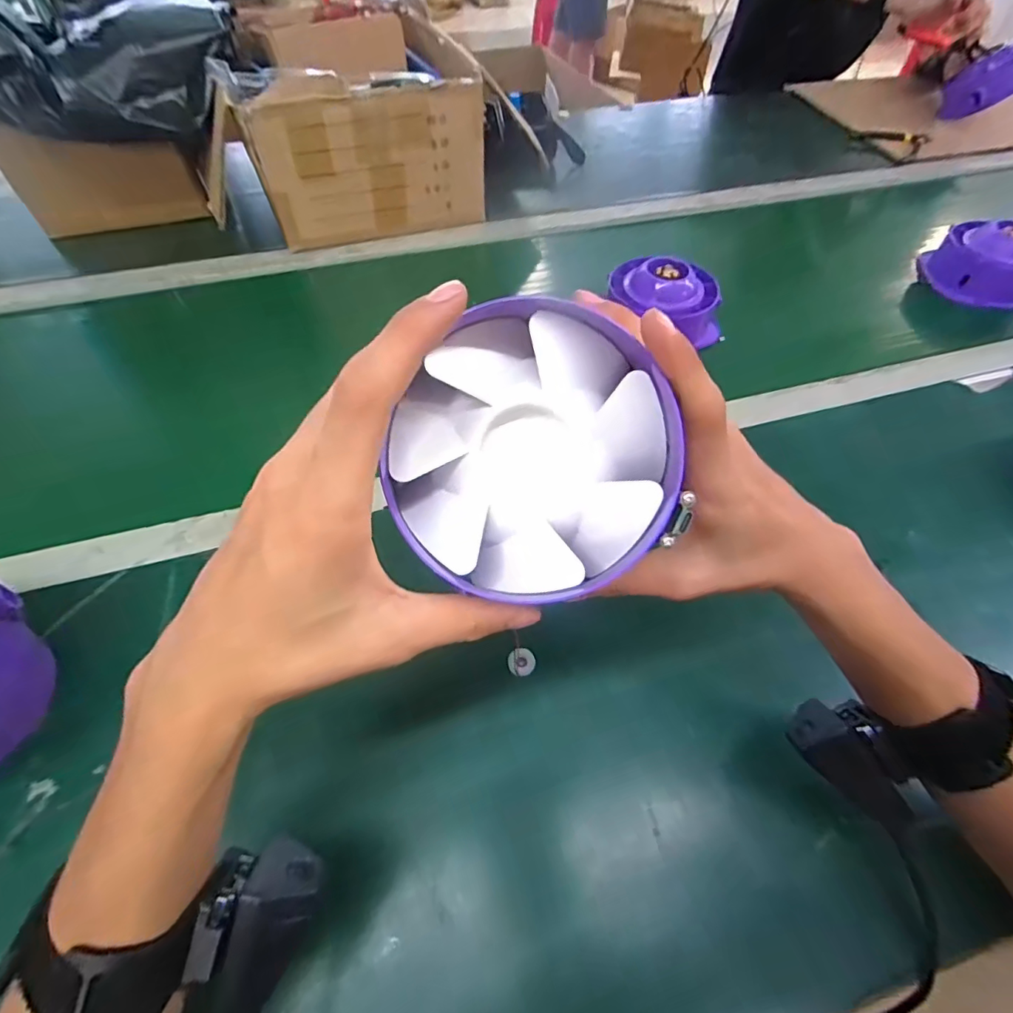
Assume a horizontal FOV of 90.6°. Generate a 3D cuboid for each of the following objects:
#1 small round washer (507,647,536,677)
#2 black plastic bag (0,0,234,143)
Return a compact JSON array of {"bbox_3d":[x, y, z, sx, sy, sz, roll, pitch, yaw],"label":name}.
[{"bbox_3d":[0.011,0.117,0.375,0.020,0.006,0.021,0,55,0],"label":"small round washer"},{"bbox_3d":[-0.488,-0.530,0.556,0.221,0.204,0.338,35,62,22],"label":"black plastic bag"}]

